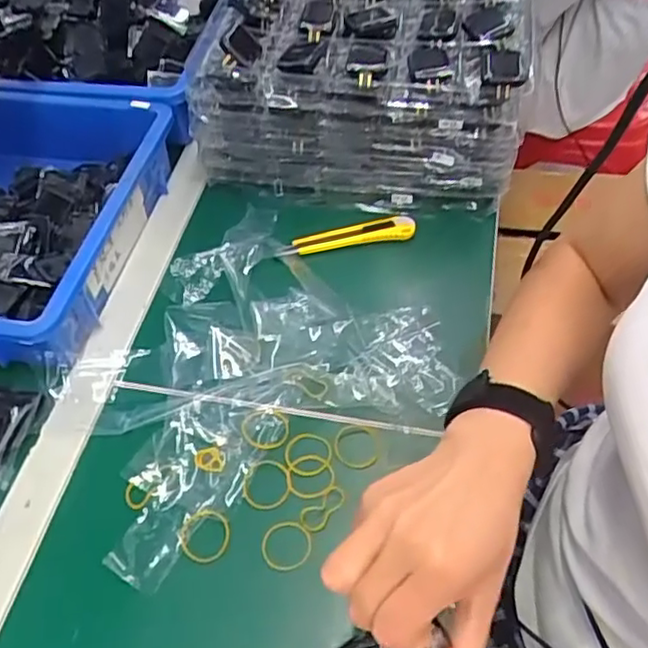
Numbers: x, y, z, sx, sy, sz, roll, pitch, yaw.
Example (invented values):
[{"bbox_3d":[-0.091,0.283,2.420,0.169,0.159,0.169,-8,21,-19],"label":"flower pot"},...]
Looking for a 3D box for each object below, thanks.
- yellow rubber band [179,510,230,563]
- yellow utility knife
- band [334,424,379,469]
[{"bbox_3d":[-0.083,0.147,0.450,0.036,0.004,0.035,-2,53,3],"label":"yellow rubber band"},{"bbox_3d":[0.020,-0.082,0.606,0.130,0.014,0.021,-10,53,-3],"label":"yellow utility knife"},{"bbox_3d":[0.025,0.092,0.488,0.033,0.004,0.036,-2,53,3],"label":"band"}]

